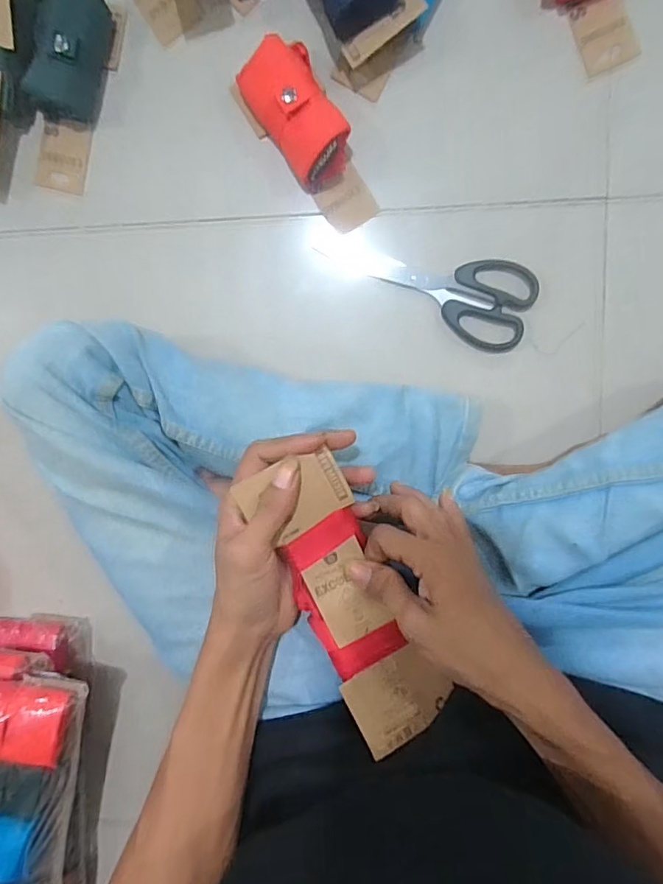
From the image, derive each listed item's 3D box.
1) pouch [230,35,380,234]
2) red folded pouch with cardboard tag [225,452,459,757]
[{"bbox_3d":[-0.019,-0.253,0.416,0.070,0.040,0.155,-30,95,6],"label":"pouch"},{"bbox_3d":[0.012,0.106,0.337,0.066,0.032,0.194,-23,92,5],"label":"red folded pouch with cardboard tag"}]

